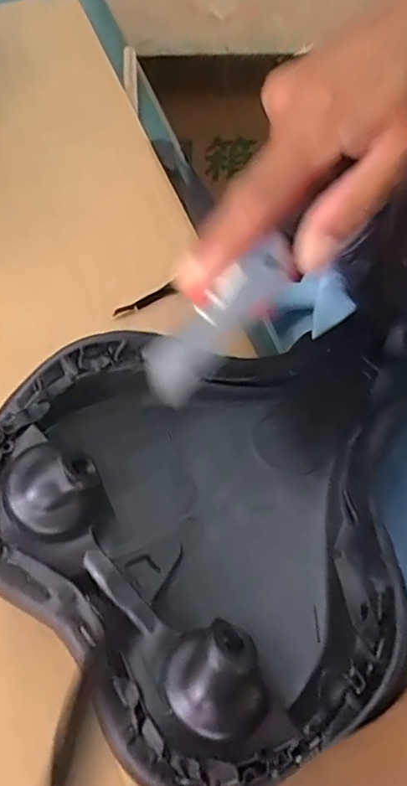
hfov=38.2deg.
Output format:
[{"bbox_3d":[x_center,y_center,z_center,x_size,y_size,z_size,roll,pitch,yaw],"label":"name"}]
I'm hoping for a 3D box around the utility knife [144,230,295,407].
[{"bbox_3d":[0.007,-0.032,0.244,0.020,0.013,0.081,42,87,14],"label":"utility knife"}]

